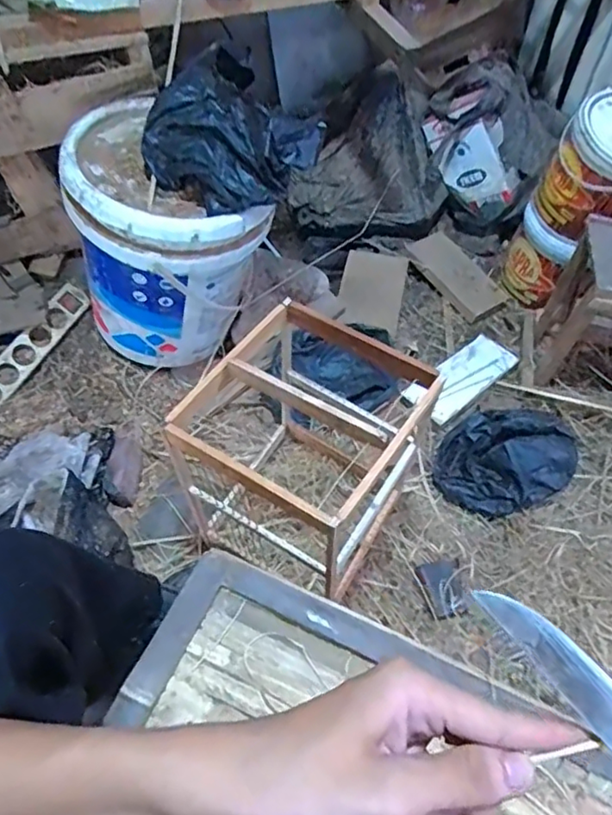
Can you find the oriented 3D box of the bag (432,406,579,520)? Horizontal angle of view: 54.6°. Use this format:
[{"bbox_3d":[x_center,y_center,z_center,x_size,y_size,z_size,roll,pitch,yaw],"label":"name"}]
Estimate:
[{"bbox_3d":[0.325,0.076,0.962,0.214,0.074,0.184,-31,61,-21],"label":"bag"}]

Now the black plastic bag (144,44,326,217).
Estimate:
[{"bbox_3d":[-0.101,-0.366,0.793,0.193,0.127,0.177,33,61,20],"label":"black plastic bag"}]

